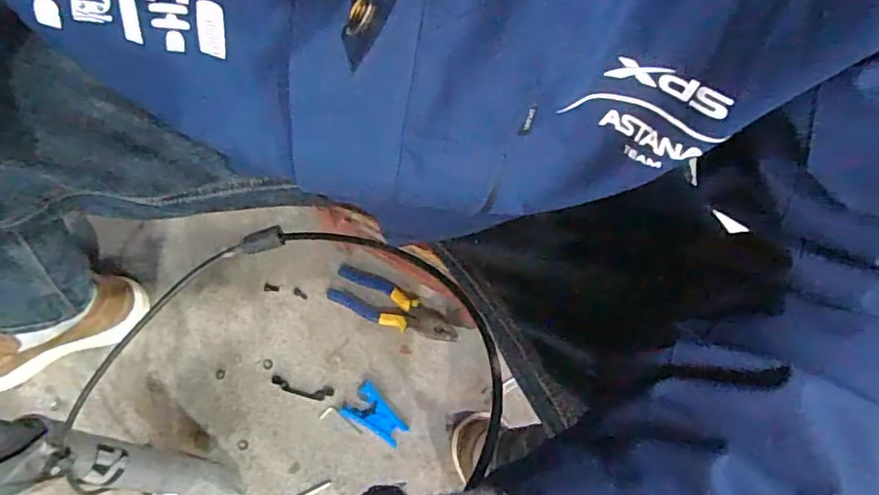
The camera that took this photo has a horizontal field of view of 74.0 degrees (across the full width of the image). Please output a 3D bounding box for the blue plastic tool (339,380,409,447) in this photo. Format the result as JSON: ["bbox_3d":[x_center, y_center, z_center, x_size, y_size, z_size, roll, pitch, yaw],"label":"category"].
[{"bbox_3d":[-0.086,0.225,0.779,0.087,0.011,0.053,41,73,12],"label":"blue plastic tool"}]

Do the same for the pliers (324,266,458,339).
[{"bbox_3d":[-0.065,0.086,0.836,0.190,0.032,0.058,26,71,7],"label":"pliers"}]

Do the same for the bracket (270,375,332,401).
[{"bbox_3d":[-0.191,0.194,0.804,0.090,0.004,0.020,13,70,3],"label":"bracket"}]

